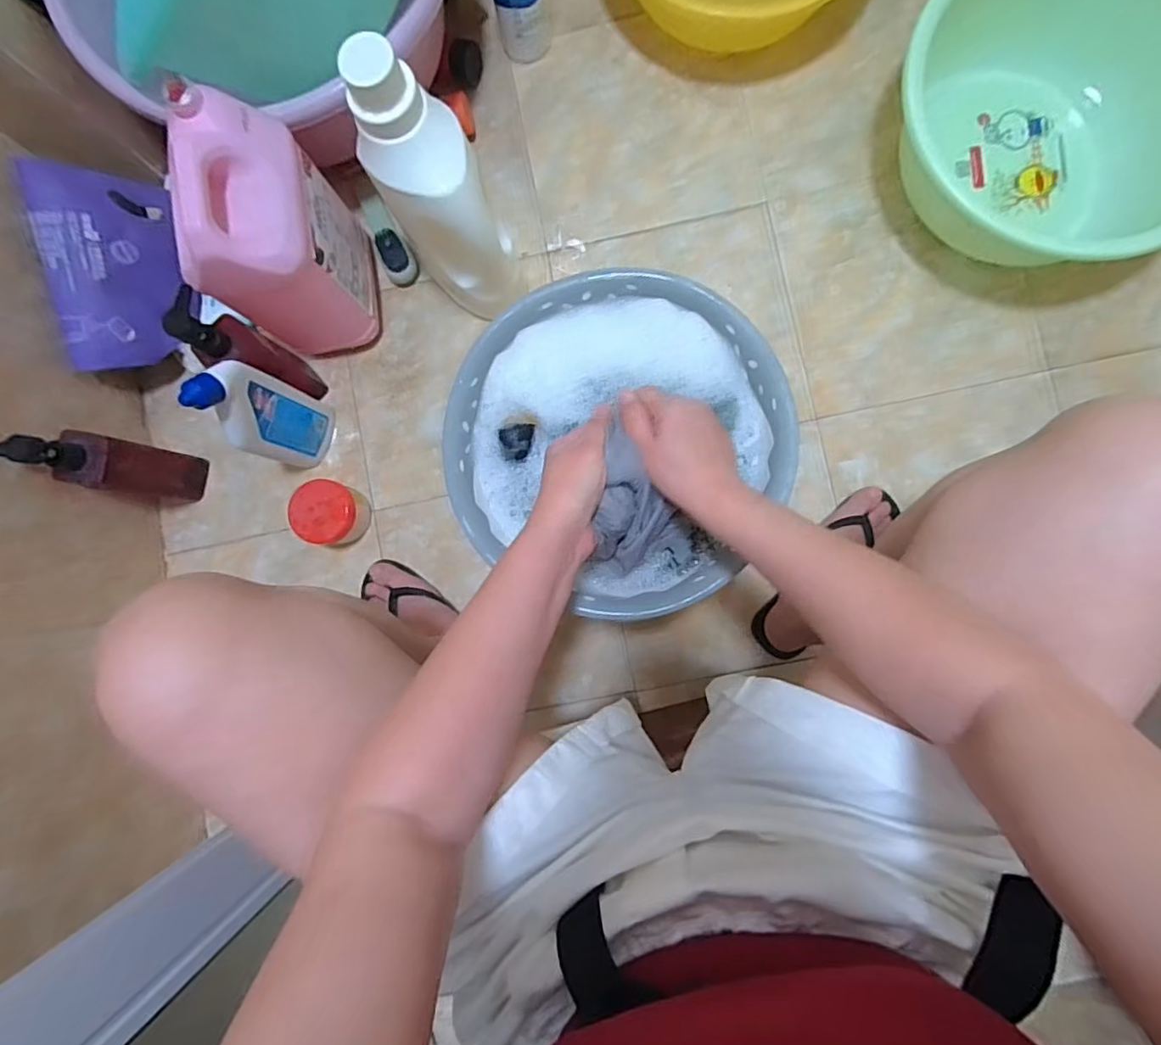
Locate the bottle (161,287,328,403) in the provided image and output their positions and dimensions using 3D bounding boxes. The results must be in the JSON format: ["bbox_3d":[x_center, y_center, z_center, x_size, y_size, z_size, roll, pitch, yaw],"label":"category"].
[{"bbox_3d":[-0.349,-0.173,0.589,0.058,0.199,0.055,-9,81,14],"label":"bottle"}]

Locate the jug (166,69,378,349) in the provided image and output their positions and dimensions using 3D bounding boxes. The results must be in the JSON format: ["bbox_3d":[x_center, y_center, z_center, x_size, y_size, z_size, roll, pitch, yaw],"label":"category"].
[{"bbox_3d":[-0.297,-0.278,0.561,0.096,0.204,0.158,-3,87,4],"label":"jug"}]

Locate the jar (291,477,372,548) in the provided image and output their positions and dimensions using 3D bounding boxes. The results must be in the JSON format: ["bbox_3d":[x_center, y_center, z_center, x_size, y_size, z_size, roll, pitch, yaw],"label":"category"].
[{"bbox_3d":[-0.282,-0.010,0.646,0.065,0.069,0.070,8,88,4],"label":"jar"}]

